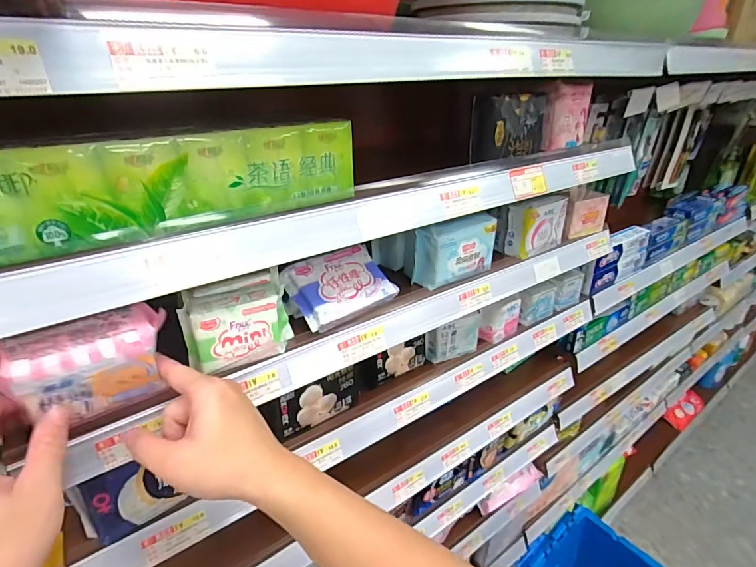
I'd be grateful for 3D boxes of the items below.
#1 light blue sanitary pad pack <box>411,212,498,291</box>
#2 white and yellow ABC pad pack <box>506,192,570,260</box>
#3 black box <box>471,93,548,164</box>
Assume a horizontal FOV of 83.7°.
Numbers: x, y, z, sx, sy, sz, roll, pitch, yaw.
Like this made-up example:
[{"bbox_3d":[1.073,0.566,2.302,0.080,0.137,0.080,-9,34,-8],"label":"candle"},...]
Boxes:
[{"bbox_3d":[0.111,-0.049,0.597,0.128,0.084,0.043,-17,32,-29],"label":"light blue sanitary pad pack"},{"bbox_3d":[0.264,-0.098,0.698,0.124,0.083,0.044,-20,34,-34],"label":"white and yellow ABC pad pack"},{"bbox_3d":[0.177,-0.209,0.560,0.115,0.076,0.025,-17,32,-29],"label":"black box"}]

